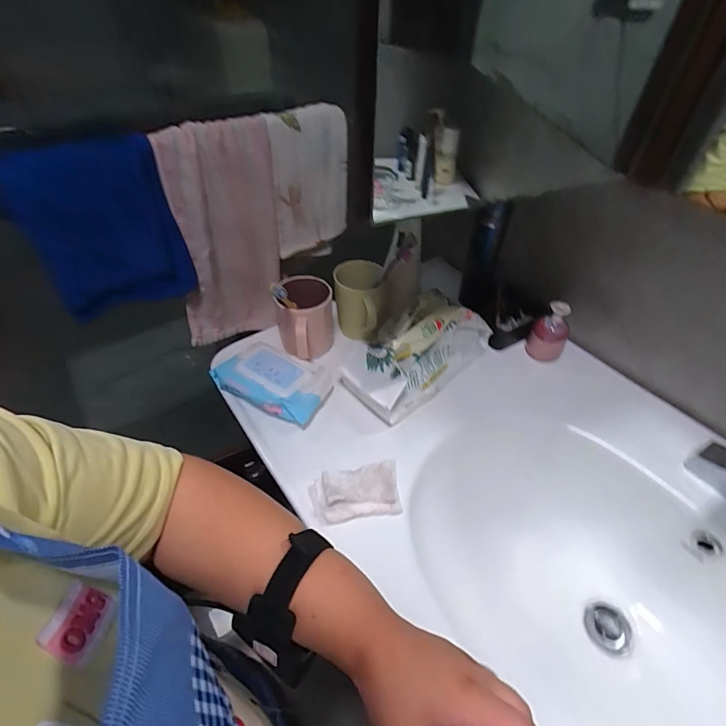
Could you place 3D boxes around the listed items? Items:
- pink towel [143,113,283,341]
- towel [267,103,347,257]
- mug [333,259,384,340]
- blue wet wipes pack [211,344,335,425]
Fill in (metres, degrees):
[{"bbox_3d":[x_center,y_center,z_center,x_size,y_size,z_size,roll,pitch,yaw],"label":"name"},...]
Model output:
[{"bbox_3d":[-0.191,-0.168,0.603,0.150,0.314,0.038,-26,50,-32],"label":"pink towel"},{"bbox_3d":[-0.081,-0.268,0.629,0.119,0.189,0.033,-17,49,-20],"label":"towel"},{"bbox_3d":[-0.008,-0.096,0.666,0.079,0.099,0.093,5,45,0],"label":"mug"},{"bbox_3d":[-0.126,0.026,0.595,0.157,0.047,0.098,22,48,16],"label":"blue wet wipes pack"}]

